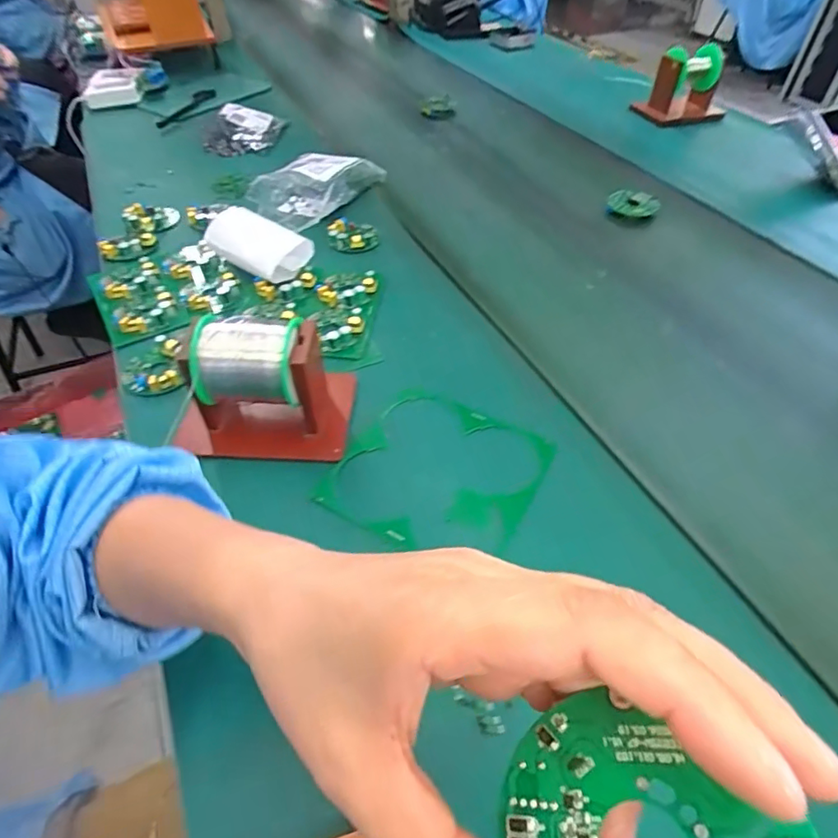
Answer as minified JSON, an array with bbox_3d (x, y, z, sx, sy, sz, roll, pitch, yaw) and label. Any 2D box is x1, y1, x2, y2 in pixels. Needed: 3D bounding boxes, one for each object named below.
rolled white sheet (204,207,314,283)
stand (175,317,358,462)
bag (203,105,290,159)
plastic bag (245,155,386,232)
[{"bbox_3d":[-0.180,-0.193,0.589,0.114,0.050,0.054,27,52,21],"label":"rolled white sheet"},{"bbox_3d":[-0.119,-0.023,0.438,0.121,0.115,0.098,1,48,-1],"label":"stand"},{"bbox_3d":[-0.278,-0.464,0.847,0.139,0.042,0.109,-19,51,-16],"label":"bag"},{"bbox_3d":[-0.137,-0.322,0.702,0.099,0.046,0.177,27,52,21],"label":"plastic bag"}]

